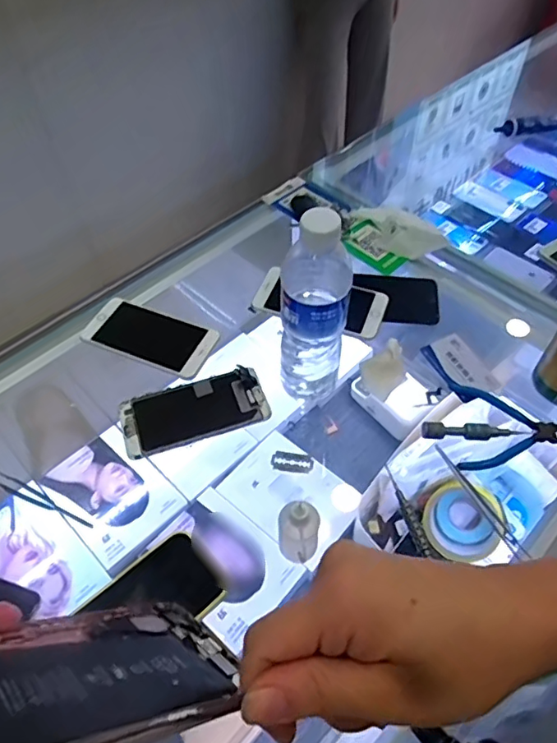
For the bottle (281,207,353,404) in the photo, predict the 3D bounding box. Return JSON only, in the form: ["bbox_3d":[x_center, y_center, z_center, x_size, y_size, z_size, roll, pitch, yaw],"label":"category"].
[{"bbox_3d":[0.034,-0.054,0.496,0.056,0.215,0.053,11,54,9],"label":"bottle"}]

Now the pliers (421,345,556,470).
[{"bbox_3d":[0.221,0.025,0.587,0.117,0.024,0.154,-12,54,-8],"label":"pliers"}]

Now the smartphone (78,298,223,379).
[{"bbox_3d":[-0.152,-0.042,0.640,0.157,0.009,0.076,21,56,16],"label":"smartphone"}]

